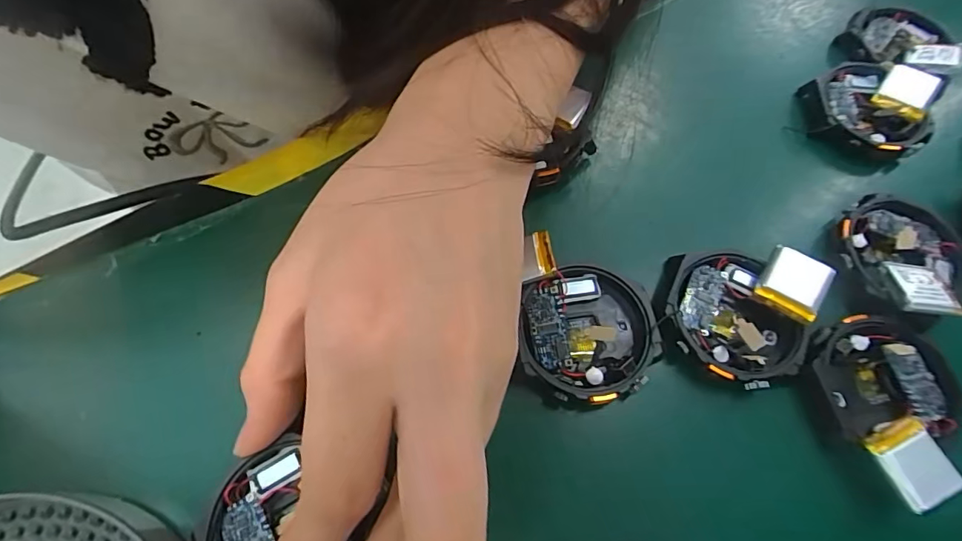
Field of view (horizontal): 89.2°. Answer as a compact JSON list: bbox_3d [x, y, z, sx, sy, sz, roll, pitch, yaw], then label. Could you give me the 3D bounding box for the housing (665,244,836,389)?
[{"bbox_3d":[0.093,0.013,0.173,0.047,0.015,0.052,21,68,6],"label":"housing"}]

